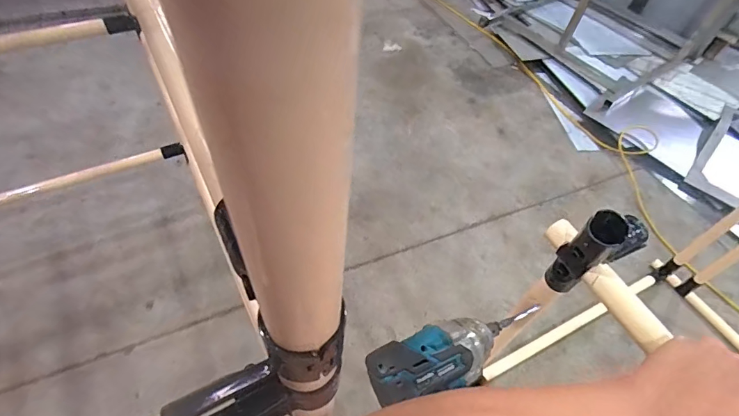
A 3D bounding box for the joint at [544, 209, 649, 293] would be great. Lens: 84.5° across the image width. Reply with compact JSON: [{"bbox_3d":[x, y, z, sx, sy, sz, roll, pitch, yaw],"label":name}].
[{"bbox_3d":[0.234,0.036,0.402,0.092,0.107,0.031,-16,57,-17],"label":"joint"}]

